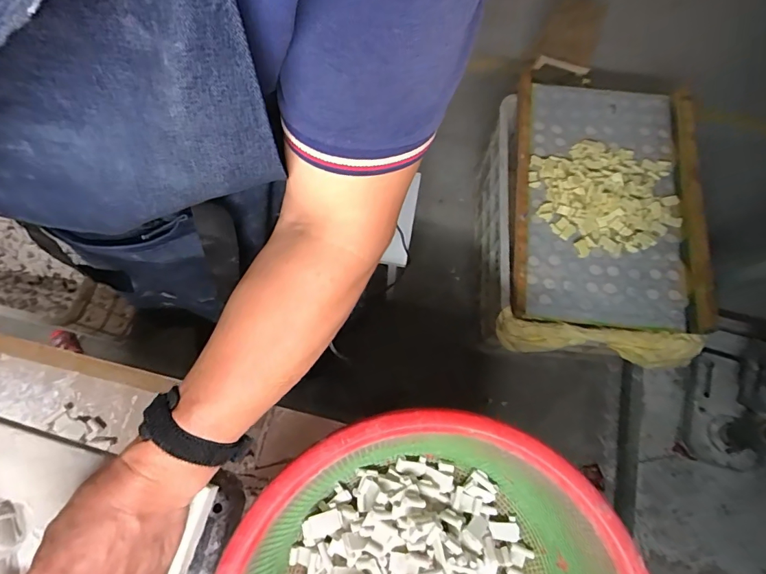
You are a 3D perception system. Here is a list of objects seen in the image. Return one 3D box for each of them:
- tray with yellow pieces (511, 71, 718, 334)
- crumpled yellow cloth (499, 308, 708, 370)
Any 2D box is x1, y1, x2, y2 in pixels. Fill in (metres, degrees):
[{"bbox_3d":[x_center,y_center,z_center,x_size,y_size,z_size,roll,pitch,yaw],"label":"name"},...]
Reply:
[{"bbox_3d":[0.511,-0.224,1.010,0.419,0.080,0.644,6,70,6],"label":"tray with yellow pieces"},{"bbox_3d":[0.454,0.119,0.955,0.423,0.138,0.071,10,72,2],"label":"crumpled yellow cloth"}]

